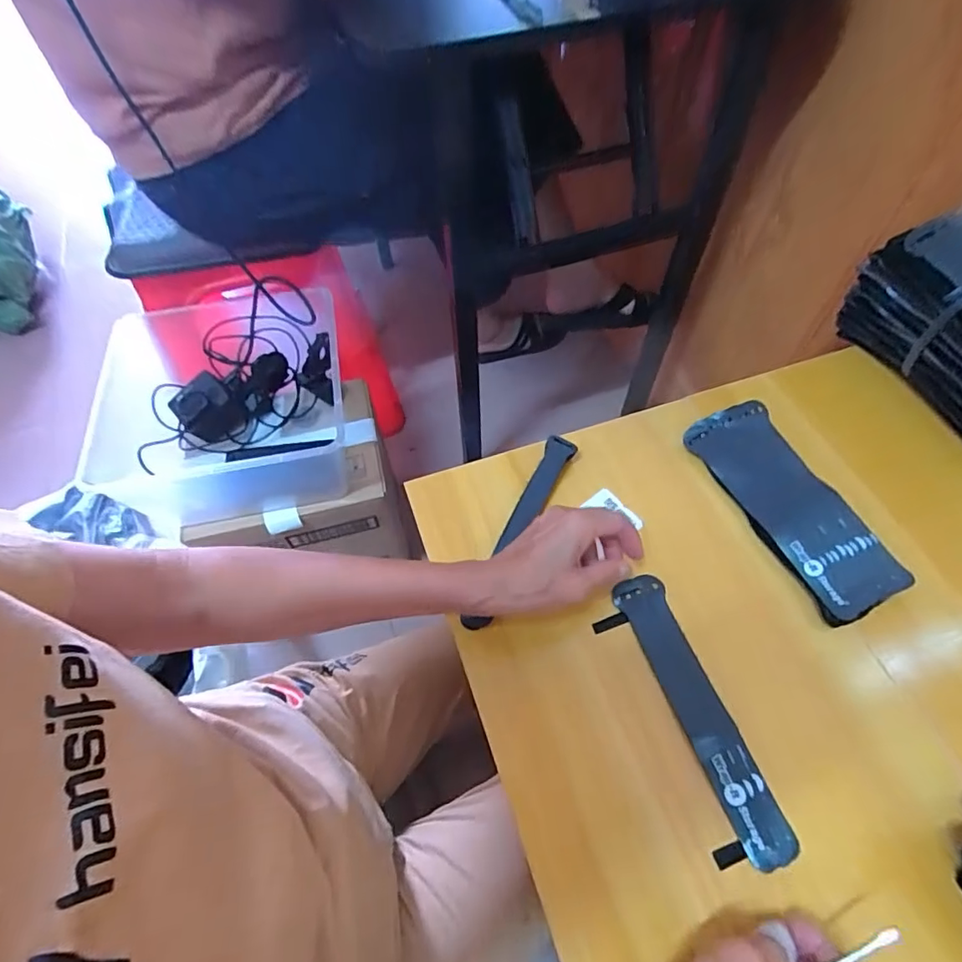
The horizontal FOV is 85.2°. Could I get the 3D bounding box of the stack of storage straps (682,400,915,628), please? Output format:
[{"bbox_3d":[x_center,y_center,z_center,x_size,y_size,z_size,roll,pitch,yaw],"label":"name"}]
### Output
[{"bbox_3d":[0.271,0.018,0.458,0.080,0.023,0.200,-22,60,-11],"label":"stack of storage straps"}]

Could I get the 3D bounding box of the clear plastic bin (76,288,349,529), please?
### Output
[{"bbox_3d":[-0.345,-0.110,0.747,0.297,0.144,0.273,-12,58,-5],"label":"clear plastic bin"}]

